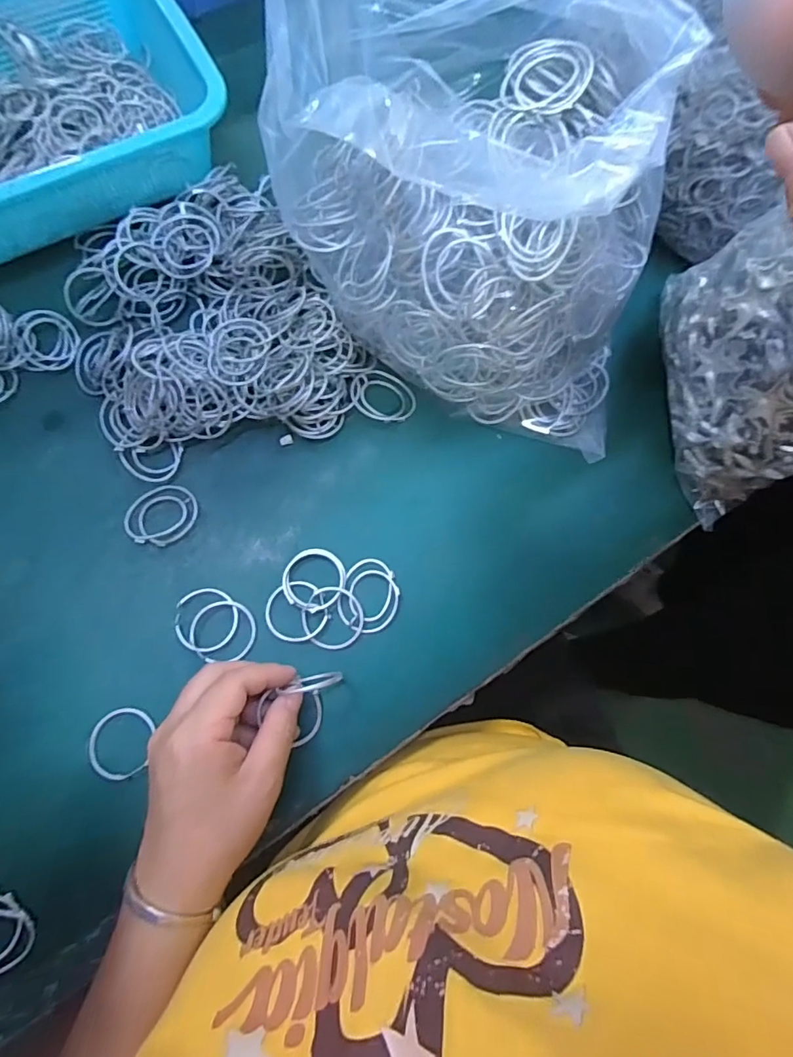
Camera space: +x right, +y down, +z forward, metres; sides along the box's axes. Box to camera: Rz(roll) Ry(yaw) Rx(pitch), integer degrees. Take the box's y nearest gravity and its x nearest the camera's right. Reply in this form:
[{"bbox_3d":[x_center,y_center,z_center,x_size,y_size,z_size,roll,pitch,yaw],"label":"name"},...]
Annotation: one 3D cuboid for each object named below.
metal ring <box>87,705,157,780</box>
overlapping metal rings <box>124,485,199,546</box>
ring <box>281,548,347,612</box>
[{"bbox_3d":[-0.171,0.132,0.321,0.035,0.009,0.041,11,73,-2],"label":"metal ring"},{"bbox_3d":[-0.159,-0.008,0.354,0.046,0.010,0.040,-13,77,-7],"label":"overlapping metal rings"},{"bbox_3d":[-0.055,0.034,0.345,0.040,0.007,0.041,1,76,-3],"label":"ring"}]

